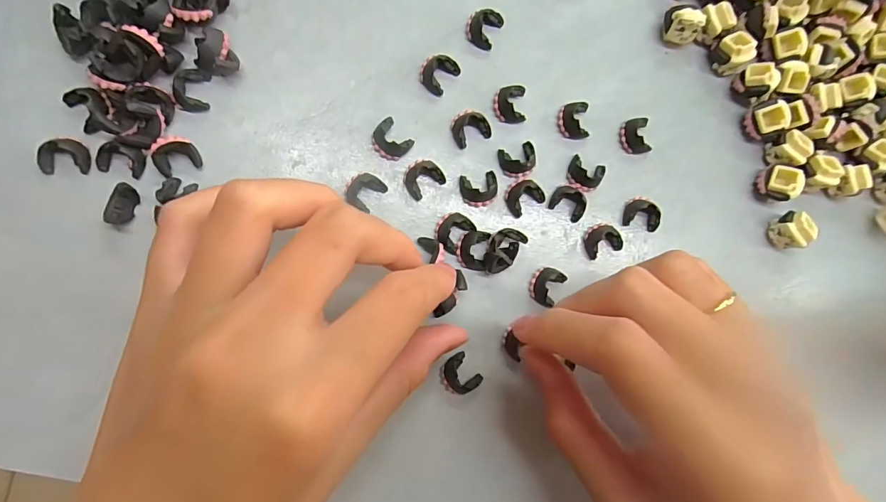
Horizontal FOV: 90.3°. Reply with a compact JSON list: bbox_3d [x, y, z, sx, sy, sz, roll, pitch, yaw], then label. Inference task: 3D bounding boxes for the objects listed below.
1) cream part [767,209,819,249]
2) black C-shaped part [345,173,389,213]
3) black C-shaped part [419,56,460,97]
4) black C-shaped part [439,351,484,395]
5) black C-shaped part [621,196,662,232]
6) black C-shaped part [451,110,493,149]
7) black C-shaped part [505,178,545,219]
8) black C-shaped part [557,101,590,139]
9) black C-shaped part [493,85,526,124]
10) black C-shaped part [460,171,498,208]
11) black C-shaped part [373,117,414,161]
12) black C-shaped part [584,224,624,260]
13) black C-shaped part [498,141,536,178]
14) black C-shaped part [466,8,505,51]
[{"bbox_3d":[0.158,-0.009,0.201,0.012,0.015,0.015,-13,88,-8],"label":"cream part"},{"bbox_3d":[-0.032,-0.024,0.178,0.014,0.006,0.015,32,84,-5],"label":"black C-shaped part"},{"bbox_3d":[-0.002,-0.076,0.186,0.014,0.007,0.016,40,84,-5],"label":"black C-shaped part"},{"bbox_3d":[0.007,0.052,0.180,0.014,0.004,0.016,-38,93,-7],"label":"black C-shaped part"},{"bbox_3d":[0.089,-0.017,0.195,0.016,0.009,0.014,14,84,-6],"label":"black C-shaped part"},{"bbox_3d":[0.012,-0.053,0.187,0.016,0.005,0.014,-25,92,-8],"label":"black C-shaped part"},{"bbox_3d":[0.035,-0.023,0.187,0.016,0.008,0.013,-34,93,-7],"label":"black C-shaped part"},{"bbox_3d":[0.058,-0.057,0.193,0.014,0.007,0.015,-8,87,-8],"label":"black C-shaped part"},{"bbox_3d":[0.029,-0.063,0.190,0.014,0.005,0.015,-2,86,-8],"label":"black C-shaped part"},{"bbox_3d":[0.016,-0.026,0.186,0.016,0.007,0.014,-10,89,-8],"label":"black C-shaped part"},{"bbox_3d":[-0.022,-0.046,0.181,0.016,0.005,0.016,0,88,-8],"label":"black C-shaped part"},{"bbox_3d":[0.070,-0.005,0.191,0.015,0.008,0.014,-23,89,-9],"label":"black C-shaped part"},{"bbox_3d":[0.033,-0.039,0.188,0.015,0.006,0.014,-16,90,-8],"label":"black C-shaped part"},{"bbox_3d":[0.018,-0.097,0.190,0.014,0.006,0.016,22,83,-5],"label":"black C-shaped part"}]

